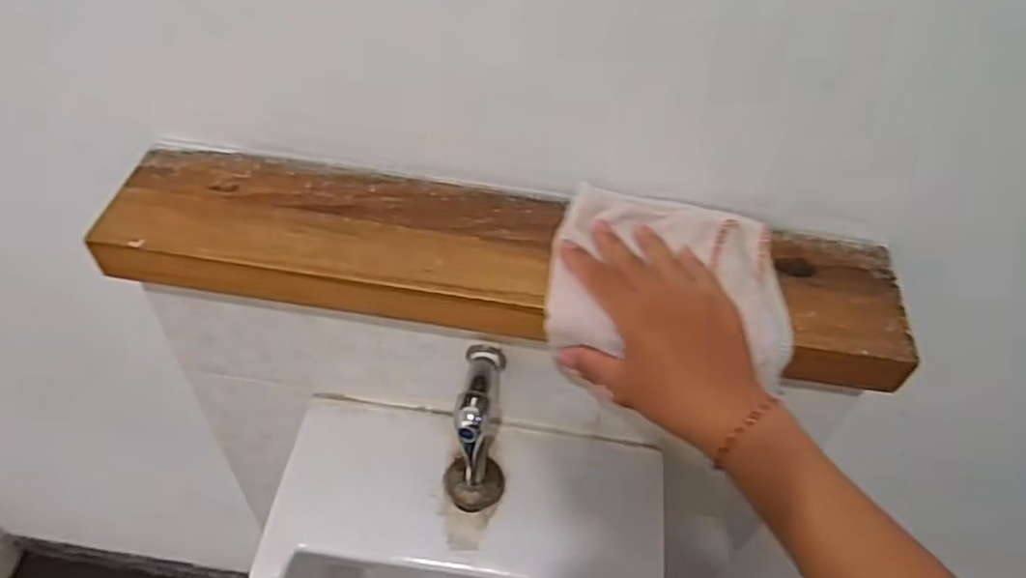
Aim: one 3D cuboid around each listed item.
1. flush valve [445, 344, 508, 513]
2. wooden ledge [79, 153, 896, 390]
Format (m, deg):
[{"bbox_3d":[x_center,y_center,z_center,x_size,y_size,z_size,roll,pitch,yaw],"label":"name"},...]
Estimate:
[{"bbox_3d":[-0.028,0.116,0.597,0.045,0.107,0.099,4,50,-2],"label":"flush valve"},{"bbox_3d":[-0.007,-0.020,0.535,0.577,0.036,0.133,8,50,1],"label":"wooden ledge"}]

